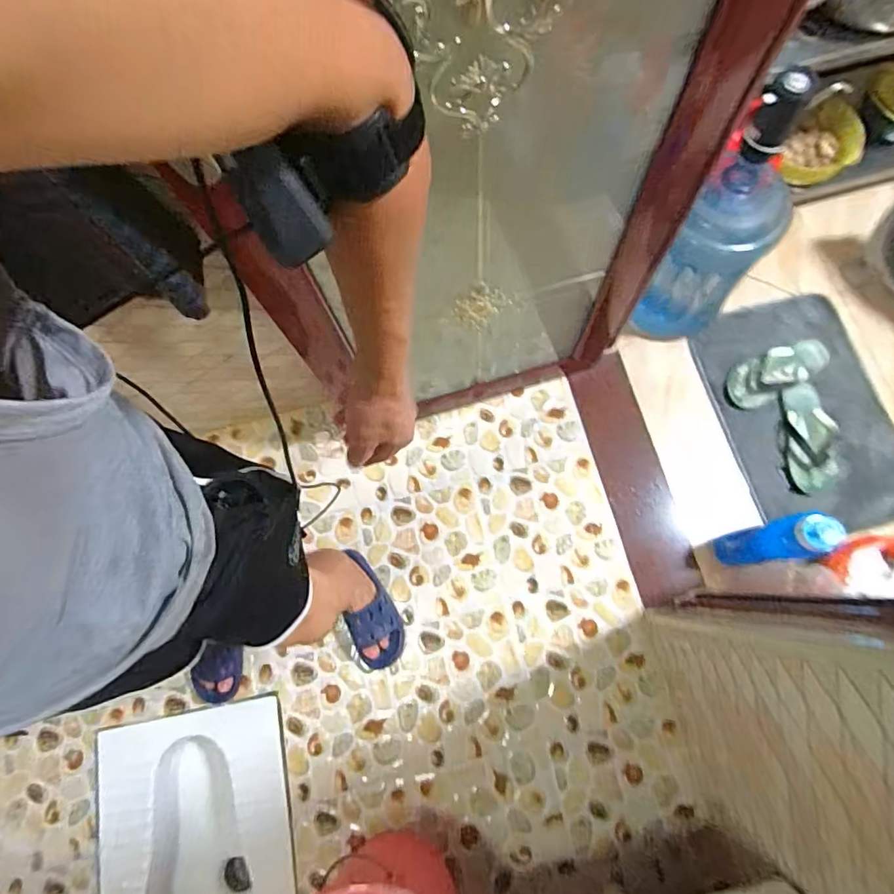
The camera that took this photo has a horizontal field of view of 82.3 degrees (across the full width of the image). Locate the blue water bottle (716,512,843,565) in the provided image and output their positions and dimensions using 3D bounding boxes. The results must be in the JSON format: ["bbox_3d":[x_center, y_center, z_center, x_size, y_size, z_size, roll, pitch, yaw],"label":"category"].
[{"bbox_3d":[0.650,0.199,1.046,0.061,0.273,0.085,-8,73,-29],"label":"blue water bottle"}]

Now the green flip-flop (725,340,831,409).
[{"bbox_3d":[0.823,-0.191,1.283,0.263,0.041,0.110,-30,75,-5],"label":"green flip-flop"}]

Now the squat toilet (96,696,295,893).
[{"bbox_3d":[-0.532,0.871,1.166,0.405,0.183,0.515,-12,74,1],"label":"squat toilet"}]

